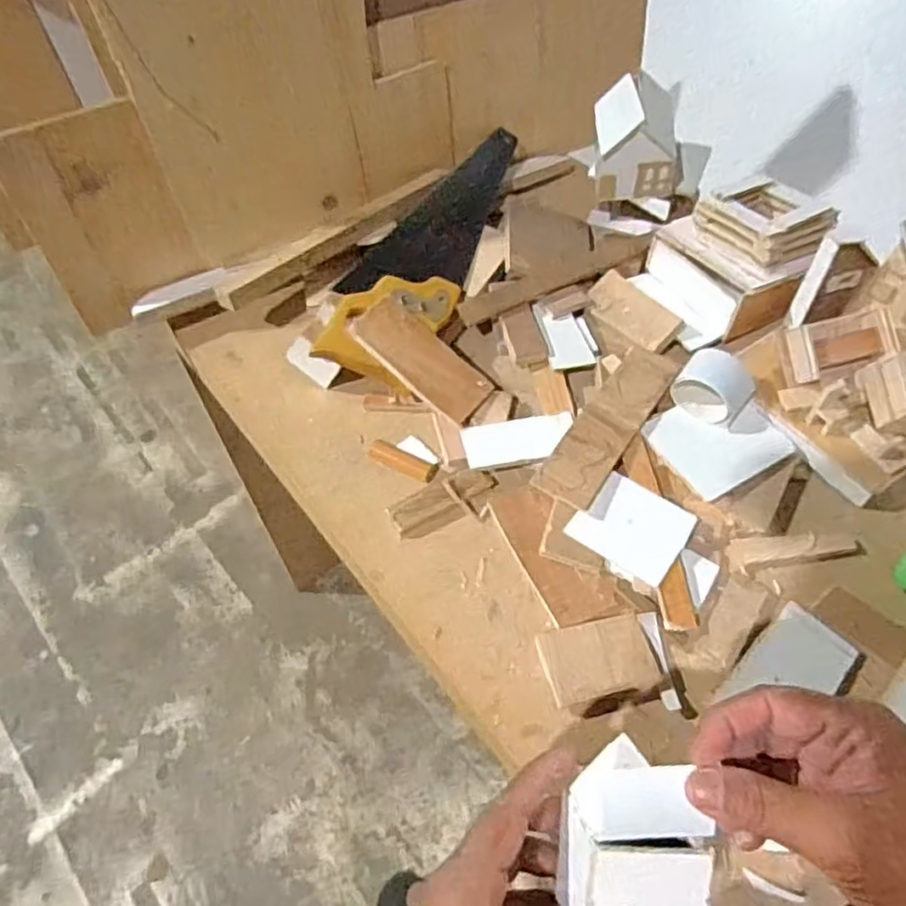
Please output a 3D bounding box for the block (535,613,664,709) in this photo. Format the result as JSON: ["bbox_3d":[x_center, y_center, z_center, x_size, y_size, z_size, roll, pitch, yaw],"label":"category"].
[{"bbox_3d":[0.106,0.151,0.487,0.078,0.025,0.051,-7,55,-10],"label":"block"}]

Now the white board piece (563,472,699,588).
[{"bbox_3d":[0.146,0.059,0.540,0.080,0.004,0.073,33,69,20],"label":"white board piece"}]

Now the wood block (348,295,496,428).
[{"bbox_3d":[-0.027,-0.087,0.616,0.134,0.009,0.065,41,59,0],"label":"wood block"}]

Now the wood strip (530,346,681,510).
[{"bbox_3d":[0.141,-0.027,0.595,0.051,0.016,0.196,29,61,21],"label":"wood strip"}]

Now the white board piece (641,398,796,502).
[{"bbox_3d":[0.234,-0.013,0.587,0.108,0.005,0.085,-27,72,-11],"label":"white board piece"}]

